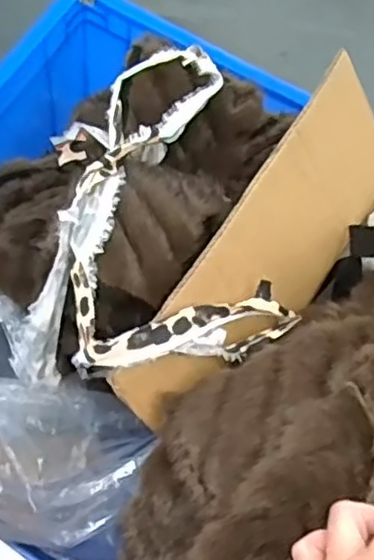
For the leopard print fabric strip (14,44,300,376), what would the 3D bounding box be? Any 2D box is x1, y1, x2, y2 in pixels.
[{"bbox_3d":[-0.042,-0.055,0.552,0.211,0.127,0.281,-6,67,-9],"label":"leopard print fabric strip"}]

